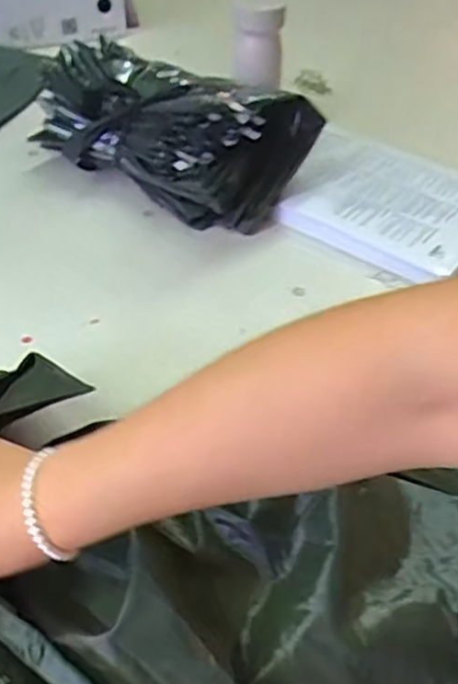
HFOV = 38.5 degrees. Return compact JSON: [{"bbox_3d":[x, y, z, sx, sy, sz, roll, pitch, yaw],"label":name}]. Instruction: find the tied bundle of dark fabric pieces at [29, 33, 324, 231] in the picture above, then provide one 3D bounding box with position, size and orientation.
[{"bbox_3d":[-0.081,-0.271,0.815,0.373,0.123,0.182,22,46,21],"label":"tied bundle of dark fabric pieces"}]

